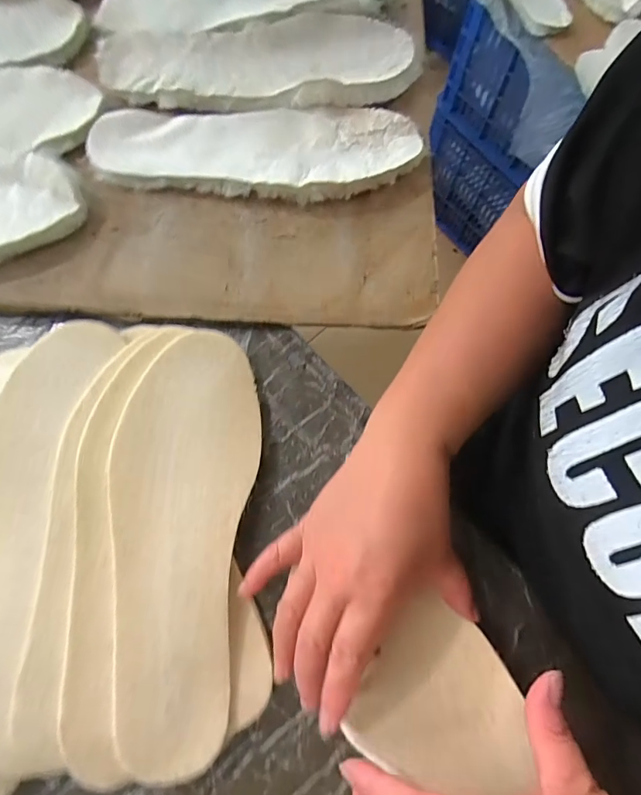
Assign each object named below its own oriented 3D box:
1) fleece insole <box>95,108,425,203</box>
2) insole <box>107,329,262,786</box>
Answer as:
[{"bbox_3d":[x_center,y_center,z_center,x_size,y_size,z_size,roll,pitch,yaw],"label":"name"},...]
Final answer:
[{"bbox_3d":[-0.049,-0.202,0.391,0.264,0.027,0.089,-6,74,-5],"label":"fleece insole"},{"bbox_3d":[-0.092,0.084,0.301,0.089,0.009,0.265,10,74,-15],"label":"insole"}]

